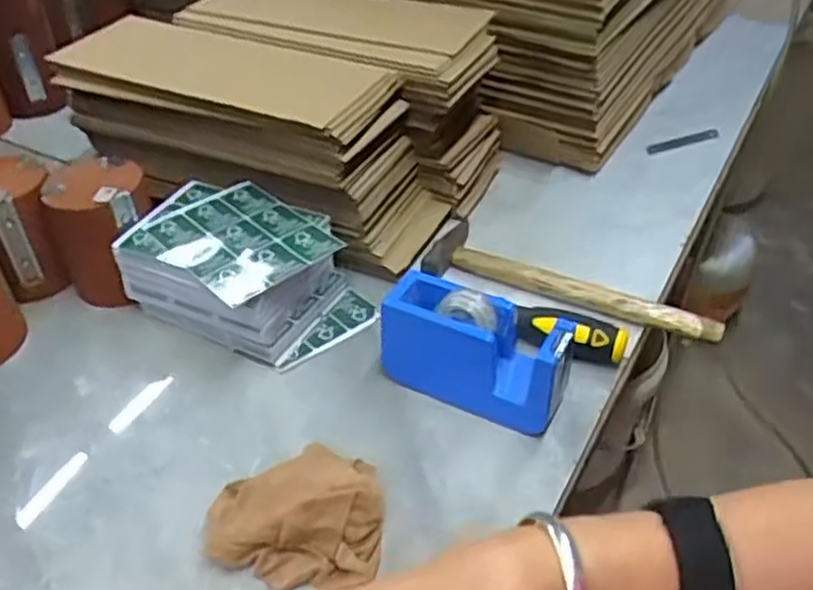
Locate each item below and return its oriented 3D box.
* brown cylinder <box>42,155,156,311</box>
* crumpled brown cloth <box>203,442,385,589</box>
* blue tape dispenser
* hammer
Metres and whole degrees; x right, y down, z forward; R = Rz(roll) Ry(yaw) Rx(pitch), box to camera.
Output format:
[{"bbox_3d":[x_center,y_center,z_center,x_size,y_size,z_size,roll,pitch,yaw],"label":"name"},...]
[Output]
[{"bbox_3d":[-0.249,-0.054,0.619,0.067,0.098,0.071,0,41,0],"label":"brown cylinder"},{"bbox_3d":[-0.069,0.132,0.448,0.107,0.051,0.081,-8,42,-9],"label":"crumpled brown cloth"},{"bbox_3d":[0.048,0.041,0.529,0.132,0.082,0.041,18,44,20],"label":"blue tape dispenser"},{"bbox_3d":[0.138,-0.015,0.632,0.253,0.030,0.082,19,45,21],"label":"hammer"}]

